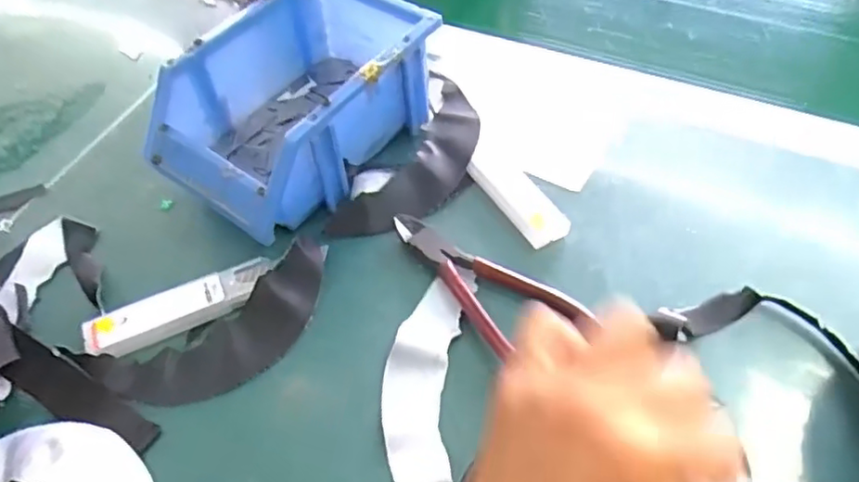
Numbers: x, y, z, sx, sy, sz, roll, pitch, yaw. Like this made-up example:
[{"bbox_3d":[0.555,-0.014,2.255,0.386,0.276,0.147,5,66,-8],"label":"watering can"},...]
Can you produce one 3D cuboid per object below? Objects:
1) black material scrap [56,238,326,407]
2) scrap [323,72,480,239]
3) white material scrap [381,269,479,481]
[{"bbox_3d":[-0.117,0.053,0.361,0.145,0.012,0.064,-31,57,-18],"label":"black material scrap"},{"bbox_3d":[-0.004,-0.055,0.429,0.062,0.014,0.155,22,57,19],"label":"scrap"},{"bbox_3d":[-0.003,0.075,0.342,0.041,0.009,0.139,4,53,7],"label":"white material scrap"}]

